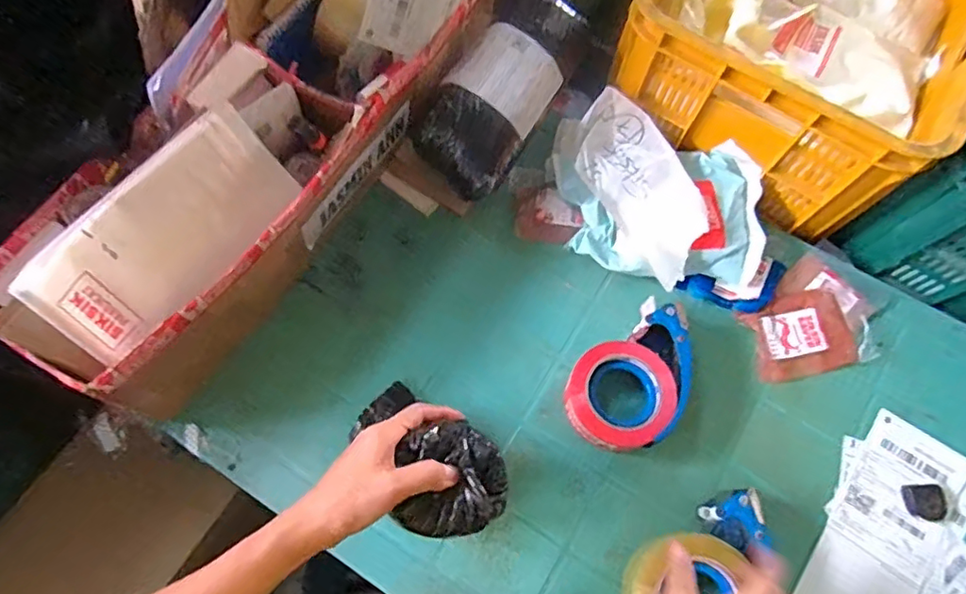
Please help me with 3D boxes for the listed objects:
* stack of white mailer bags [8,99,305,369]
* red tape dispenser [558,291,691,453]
[{"bbox_3d":[-0.272,-0.057,0.511,0.049,0.117,0.241,15,58,38],"label":"stack of white mailer bags"},{"bbox_3d":[0.170,0.091,0.626,0.168,0.049,0.112,-41,77,-15],"label":"red tape dispenser"}]

